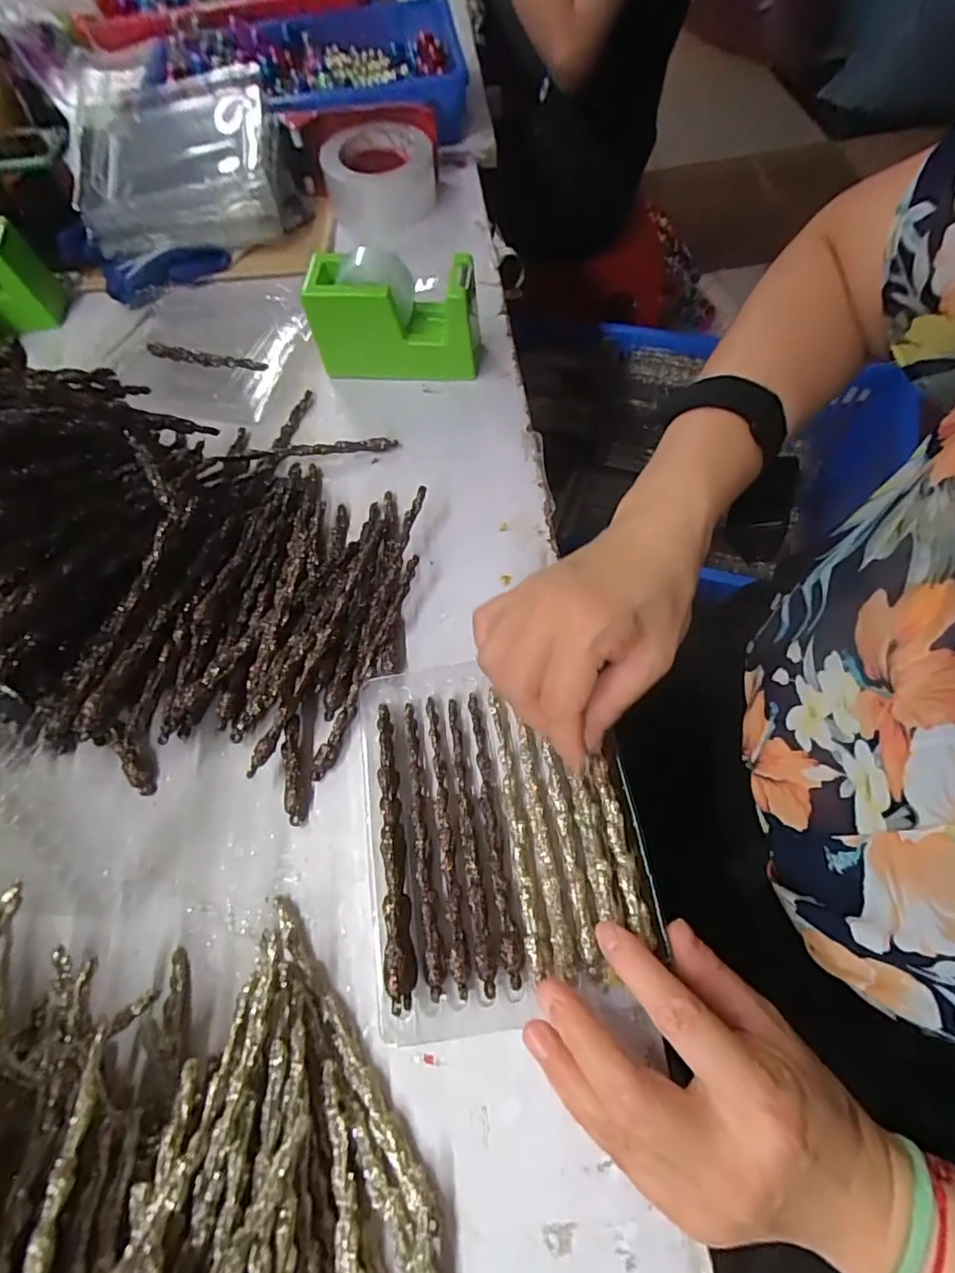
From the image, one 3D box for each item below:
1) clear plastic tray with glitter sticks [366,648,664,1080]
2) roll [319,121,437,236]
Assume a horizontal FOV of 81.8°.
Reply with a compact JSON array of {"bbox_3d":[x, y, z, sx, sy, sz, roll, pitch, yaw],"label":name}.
[{"bbox_3d":[0.012,0.101,0.296,0.139,0.027,0.180,-10,64,-2],"label":"clear plastic tray with glitter sticks"},{"bbox_3d":[-0.098,-0.461,0.557,0.107,0.053,0.107,-2,63,3],"label":"roll"}]

